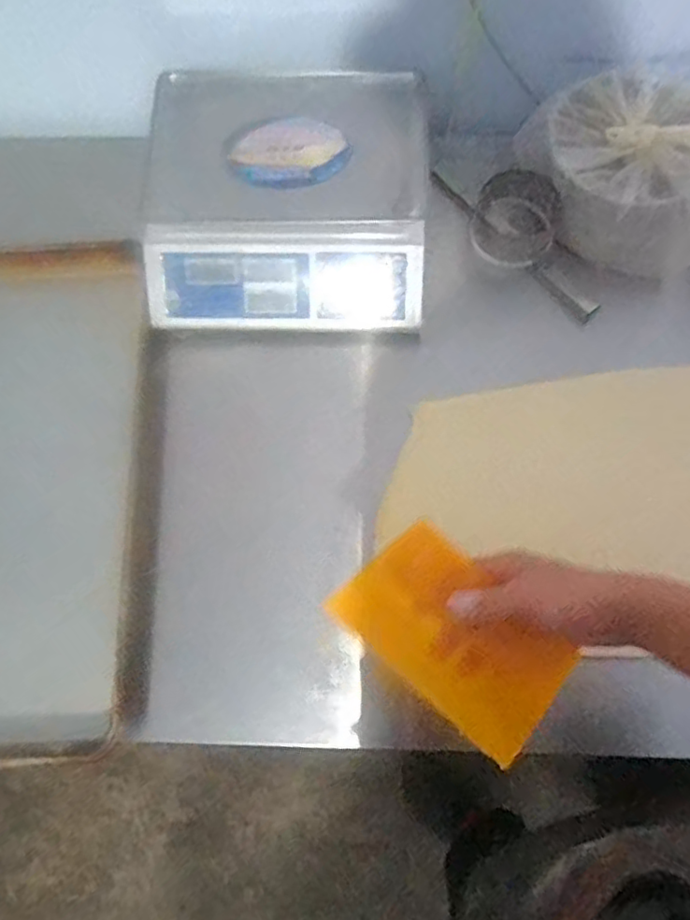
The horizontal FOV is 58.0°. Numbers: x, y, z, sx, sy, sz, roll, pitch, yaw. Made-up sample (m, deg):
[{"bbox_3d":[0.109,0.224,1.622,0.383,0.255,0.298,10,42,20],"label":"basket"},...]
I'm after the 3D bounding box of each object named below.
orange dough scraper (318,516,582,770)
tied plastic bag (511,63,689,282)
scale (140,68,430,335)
[{"bbox_3d":[0.091,0.144,0.509,0.185,0.006,0.107,41,95,5],"label":"orange dough scraper"},{"bbox_3d":[0.346,-0.364,0.787,0.258,0.122,0.224,26,74,11],"label":"tied plastic bag"},{"bbox_3d":[-0.066,-0.324,0.769,0.352,0.094,0.320,2,71,3],"label":"scale"}]

